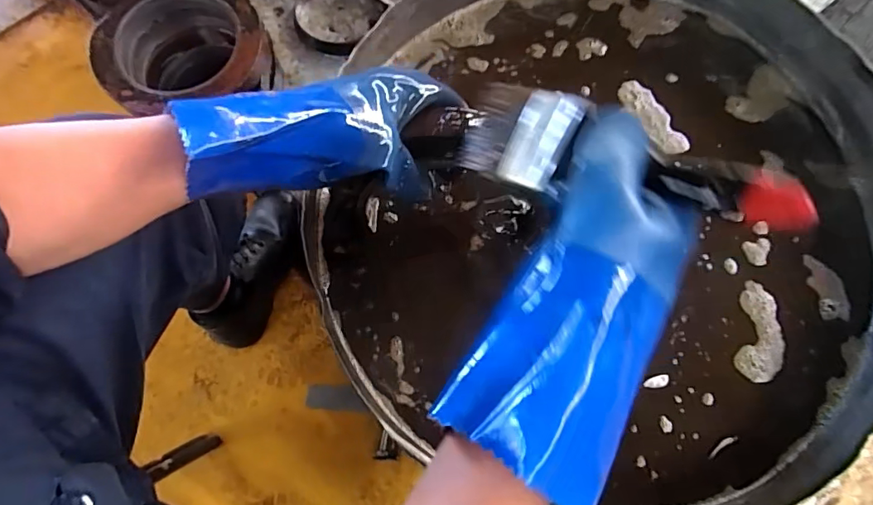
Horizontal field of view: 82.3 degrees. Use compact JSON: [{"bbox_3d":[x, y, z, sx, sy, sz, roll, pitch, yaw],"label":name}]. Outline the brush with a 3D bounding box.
[{"bbox_3d":[0.108,-0.060,0.300,0.201,0.009,0.065,20,90,34],"label":"brush"}]

